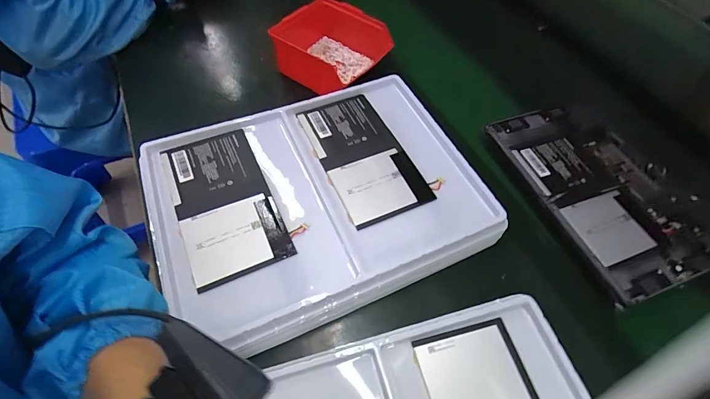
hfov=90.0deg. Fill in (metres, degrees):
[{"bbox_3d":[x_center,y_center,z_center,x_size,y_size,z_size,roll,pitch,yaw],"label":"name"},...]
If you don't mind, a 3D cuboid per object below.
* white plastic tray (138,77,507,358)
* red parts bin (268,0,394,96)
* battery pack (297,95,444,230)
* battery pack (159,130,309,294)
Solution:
[{"bbox_3d":[-0.039,-0.007,0.381,0.320,0.039,0.245,-21,60,-16],"label":"white plastic tray"},{"bbox_3d":[-0.047,-0.226,0.519,0.168,0.063,0.126,33,62,18],"label":"red parts bin"},{"bbox_3d":[0.010,-0.054,0.403,0.097,0.005,0.169,-20,60,-15],"label":"battery pack"},{"bbox_3d":[-0.133,0.000,0.360,0.093,0.007,0.171,-23,61,-16],"label":"battery pack"}]

